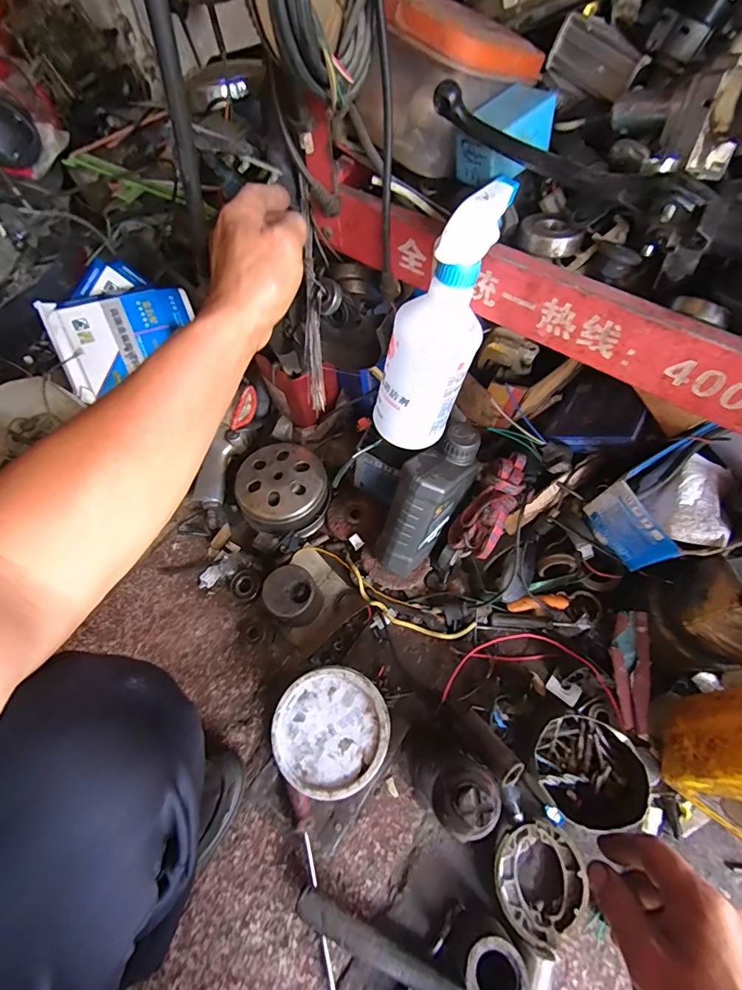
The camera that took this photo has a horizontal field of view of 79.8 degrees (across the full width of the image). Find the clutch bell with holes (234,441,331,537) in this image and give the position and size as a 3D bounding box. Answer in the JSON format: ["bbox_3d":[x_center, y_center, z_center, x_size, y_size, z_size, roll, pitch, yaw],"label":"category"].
[{"bbox_3d":[-0.134,-0.010,0.666,0.129,0.061,0.129,-1,62,2],"label":"clutch bell with holes"}]

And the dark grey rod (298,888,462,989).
[{"bbox_3d":[0.019,0.466,0.448,0.201,0.031,0.028,23,65,14],"label":"dark grey rod"}]

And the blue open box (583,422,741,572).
[{"bbox_3d":[0.359,0.010,0.502,0.156,0.109,0.114,-26,64,-11],"label":"blue open box"}]

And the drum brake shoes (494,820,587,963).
[{"bbox_3d":[0.180,0.413,0.475,0.094,0.033,0.097,-28,64,-12],"label":"drum brake shoes"}]

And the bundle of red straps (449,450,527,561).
[{"bbox_3d":[0.153,0.018,0.571,0.061,0.149,0.031,36,29,19],"label":"bundle of red straps"}]

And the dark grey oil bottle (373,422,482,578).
[{"bbox_3d":[0.068,0.011,0.569,0.066,0.225,0.112,36,35,19],"label":"dark grey oil bottle"}]

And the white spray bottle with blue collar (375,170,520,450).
[{"bbox_3d":[0.051,-0.127,0.366,0.066,0.222,0.074,36,45,20],"label":"white spray bottle with blue collar"}]

